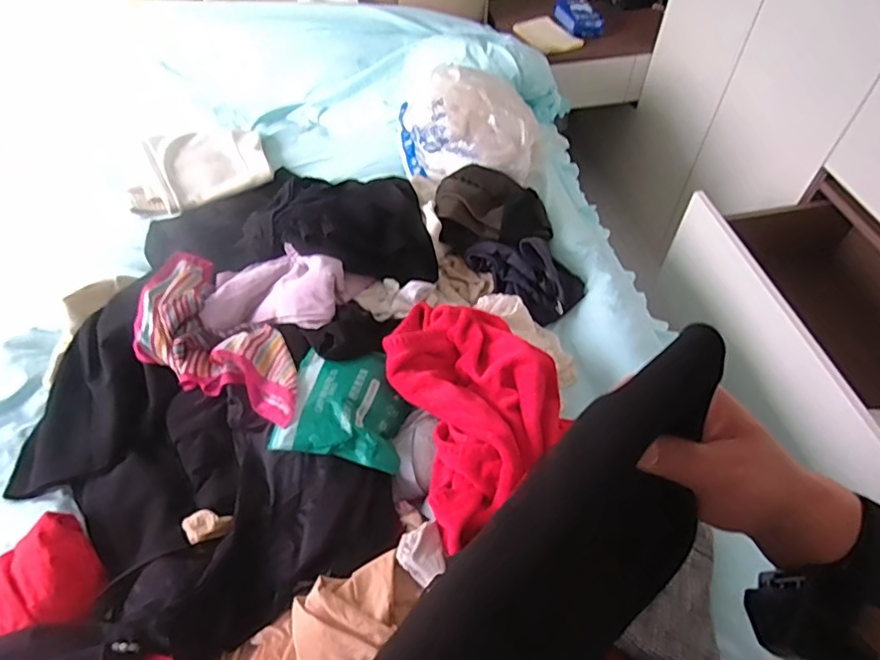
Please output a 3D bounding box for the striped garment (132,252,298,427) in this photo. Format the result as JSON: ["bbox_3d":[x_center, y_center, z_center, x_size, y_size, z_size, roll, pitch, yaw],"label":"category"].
[{"bbox_3d":[-0.368,0.024,0.893,0.181,0.065,0.422,-38,62,-22],"label":"striped garment"}]

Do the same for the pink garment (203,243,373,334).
[{"bbox_3d":[-0.277,-0.084,0.947,0.237,0.070,0.159,-1,53,-2],"label":"pink garment"}]

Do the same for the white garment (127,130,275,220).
[{"bbox_3d":[-0.549,-0.368,1.251,0.317,0.050,0.234,-30,59,-21],"label":"white garment"}]

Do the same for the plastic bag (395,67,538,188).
[{"bbox_3d":[0.062,-0.447,1.218,0.329,0.149,0.204,15,54,10],"label":"plastic bag"}]

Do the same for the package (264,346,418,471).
[{"bbox_3d":[-0.136,0.101,0.827,0.172,0.050,0.194,5,55,6],"label":"package"}]

